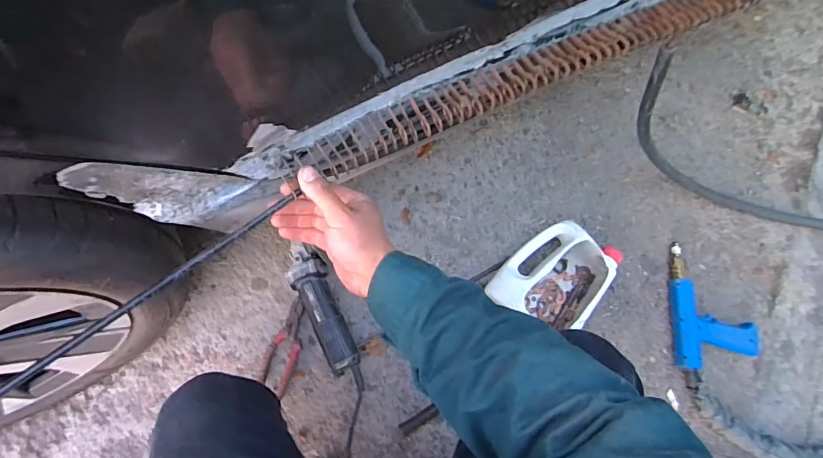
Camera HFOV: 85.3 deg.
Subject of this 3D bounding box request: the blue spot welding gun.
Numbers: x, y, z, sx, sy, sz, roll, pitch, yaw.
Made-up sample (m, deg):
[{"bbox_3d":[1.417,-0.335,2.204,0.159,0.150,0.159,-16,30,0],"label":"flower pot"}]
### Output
[{"bbox_3d":[0.580,0.161,0.871,0.155,0.037,0.275,0,72,-1],"label":"blue spot welding gun"}]

